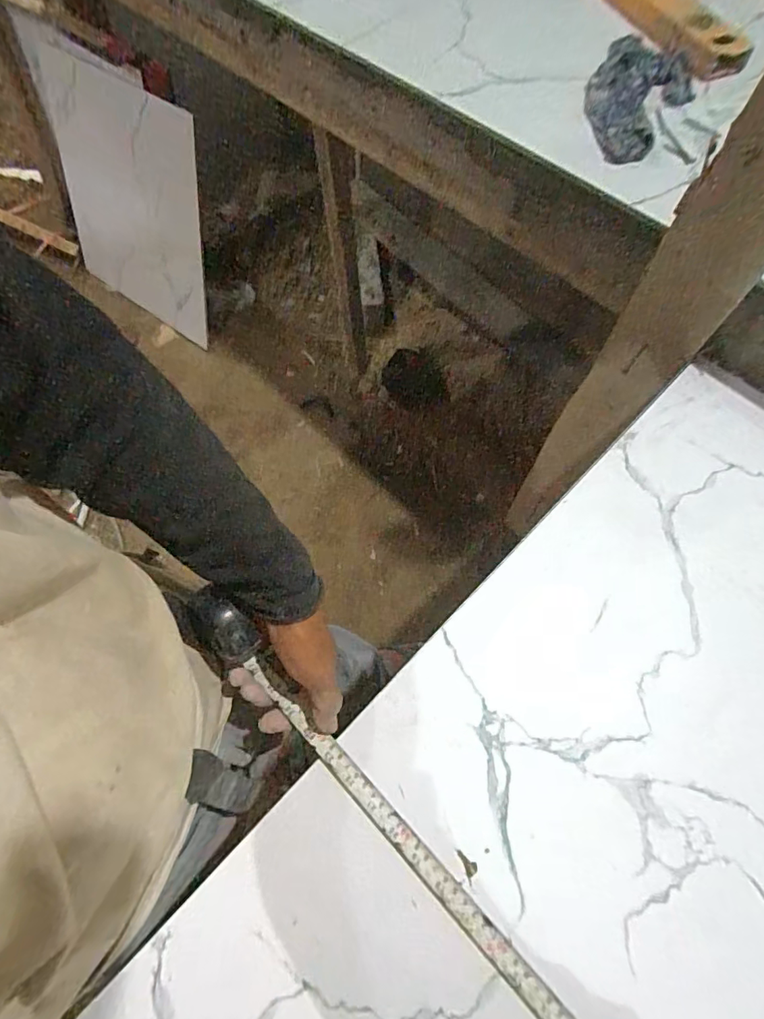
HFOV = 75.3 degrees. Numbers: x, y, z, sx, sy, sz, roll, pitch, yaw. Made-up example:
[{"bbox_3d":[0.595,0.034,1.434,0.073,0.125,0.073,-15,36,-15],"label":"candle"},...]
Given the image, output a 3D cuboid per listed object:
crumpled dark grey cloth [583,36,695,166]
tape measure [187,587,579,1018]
[{"bbox_3d":[0.283,-0.471,0.570,0.111,0.022,0.189,33,71,14],"label":"crumpled dark grey cloth"},{"bbox_3d":[0.100,0.330,0.344,0.040,0.063,0.722,-42,75,-16],"label":"tape measure"}]

